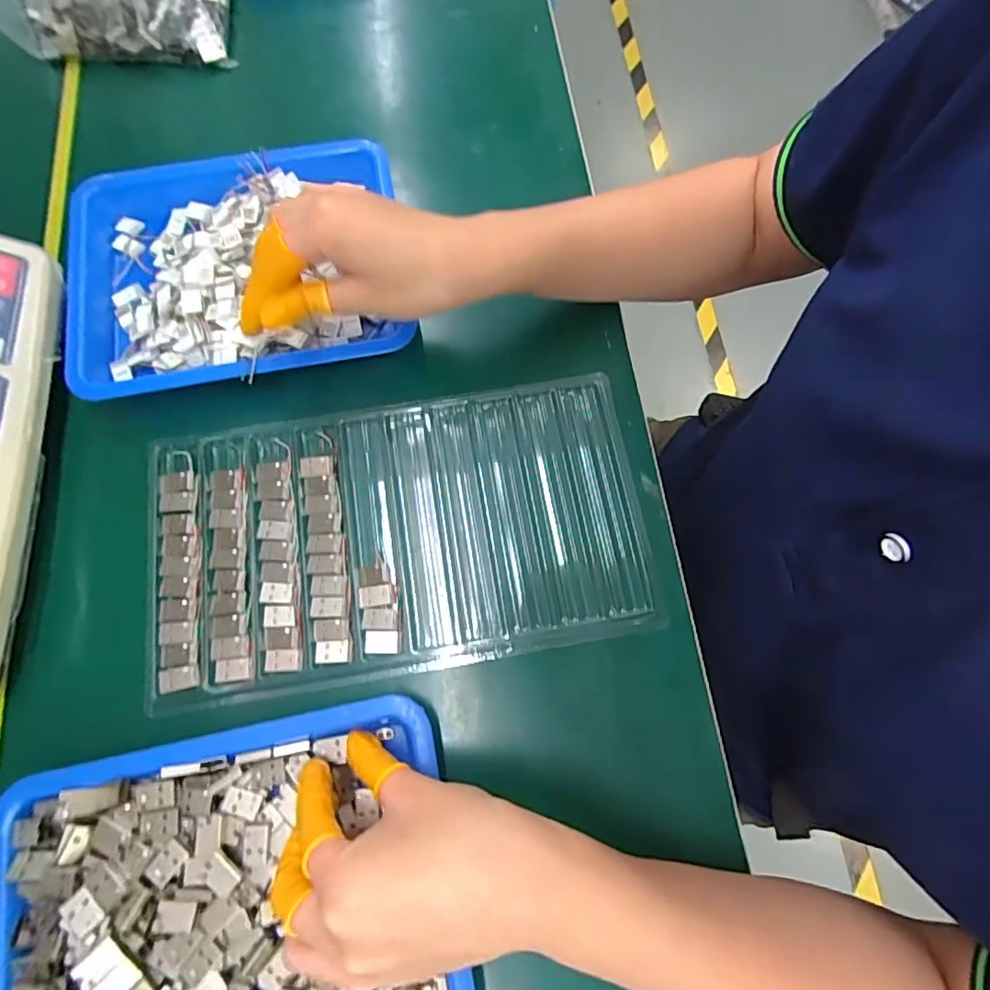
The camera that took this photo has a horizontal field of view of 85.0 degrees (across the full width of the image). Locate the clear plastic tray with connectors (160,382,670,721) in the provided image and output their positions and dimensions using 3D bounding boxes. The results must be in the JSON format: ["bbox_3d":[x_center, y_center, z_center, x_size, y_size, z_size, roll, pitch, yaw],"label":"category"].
[{"bbox_3d":[-0.057,0.021,0.325,0.291,0.009,0.159,-8,74,-4],"label":"clear plastic tray with connectors"}]

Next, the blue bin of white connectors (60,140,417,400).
[{"bbox_3d":[-0.175,-0.151,0.364,0.216,0.032,0.169,-10,74,-5],"label":"blue bin of white connectors"}]

